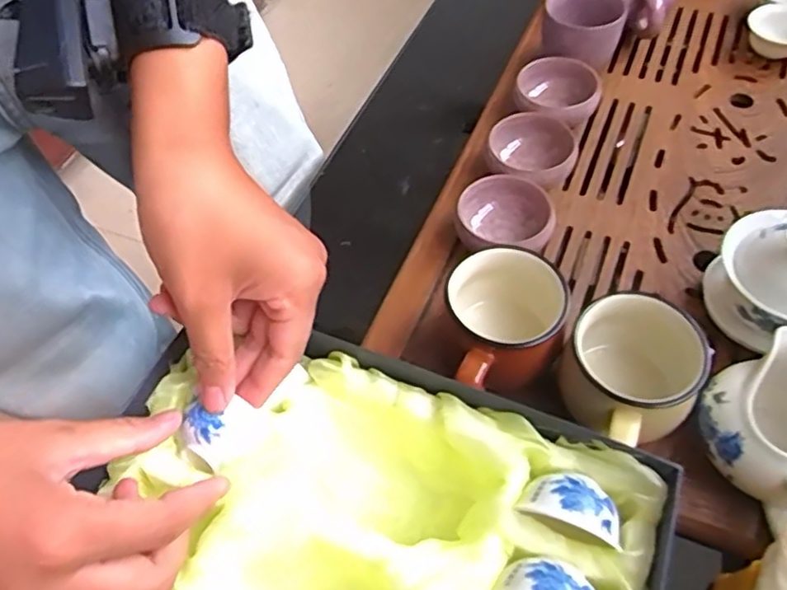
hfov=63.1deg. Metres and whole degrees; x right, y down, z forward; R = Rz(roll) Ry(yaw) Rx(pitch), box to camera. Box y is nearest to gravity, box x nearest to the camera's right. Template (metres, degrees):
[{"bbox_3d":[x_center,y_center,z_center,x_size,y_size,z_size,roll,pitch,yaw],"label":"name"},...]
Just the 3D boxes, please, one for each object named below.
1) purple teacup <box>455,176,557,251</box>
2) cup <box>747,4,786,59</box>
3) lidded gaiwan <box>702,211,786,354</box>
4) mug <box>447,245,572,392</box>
[{"bbox_3d":[0.075,-0.049,0.445,0.065,0.035,0.059,-10,54,-4],"label":"purple teacup"},{"bbox_3d":[0.328,-0.222,0.544,0.052,0.031,0.047,28,60,21],"label":"cup"},{"bbox_3d":[0.232,-0.009,0.379,0.081,0.070,0.079,38,64,26],"label":"lidded gaiwan"},{"bbox_3d":[0.066,0.023,0.382,0.066,0.063,0.081,6,55,7],"label":"mug"}]

